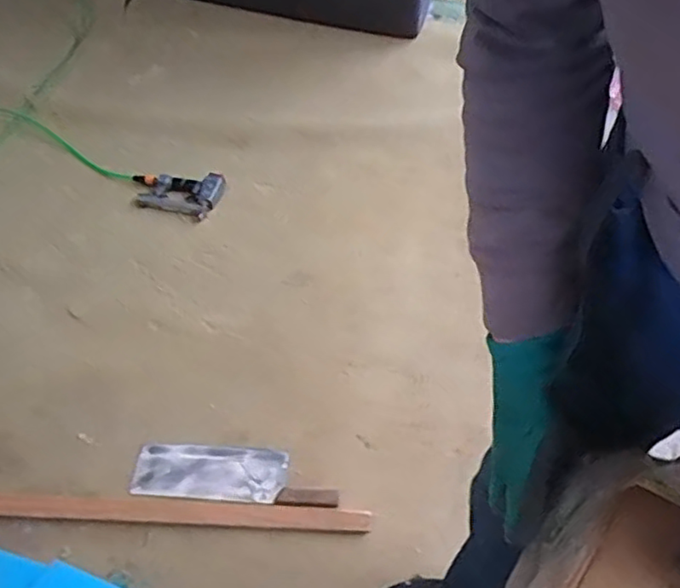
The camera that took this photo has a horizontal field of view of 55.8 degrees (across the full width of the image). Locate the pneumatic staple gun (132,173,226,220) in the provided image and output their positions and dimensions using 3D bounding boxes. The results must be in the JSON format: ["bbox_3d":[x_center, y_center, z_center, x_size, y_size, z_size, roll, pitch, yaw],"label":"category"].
[{"bbox_3d":[-0.413,-0.249,1.646,0.230,0.040,0.131,1,53,-2],"label":"pneumatic staple gun"}]

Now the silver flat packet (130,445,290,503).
[{"bbox_3d":[-0.257,0.349,1.261,0.297,0.019,0.099,4,53,1],"label":"silver flat packet"}]

